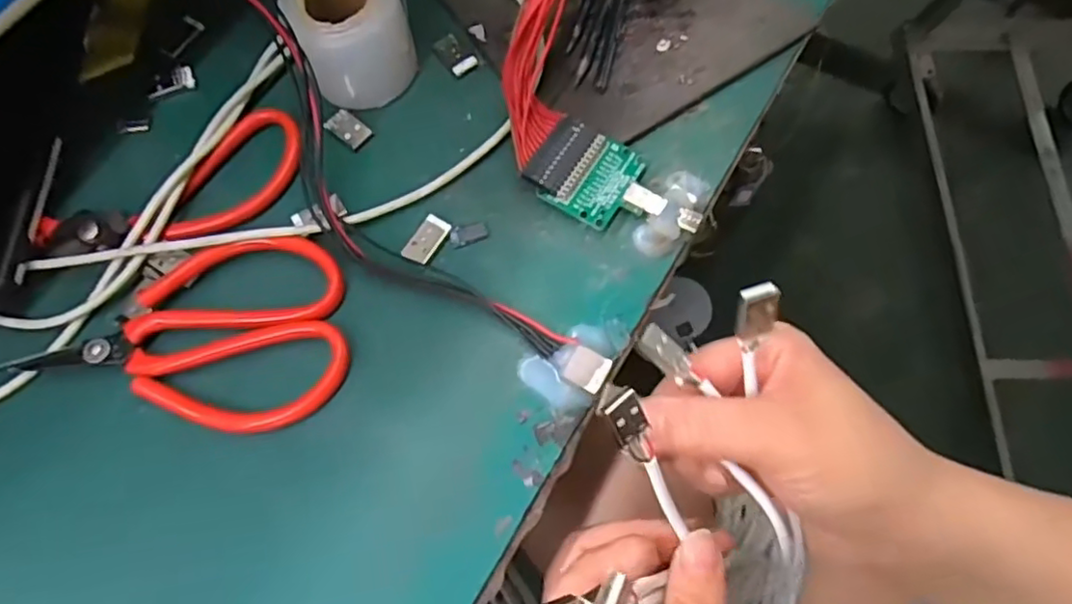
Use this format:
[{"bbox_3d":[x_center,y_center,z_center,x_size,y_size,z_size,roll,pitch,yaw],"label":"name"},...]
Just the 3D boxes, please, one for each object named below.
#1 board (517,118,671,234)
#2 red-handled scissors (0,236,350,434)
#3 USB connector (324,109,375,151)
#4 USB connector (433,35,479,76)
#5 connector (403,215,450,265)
[{"bbox_3d":[0.026,-0.049,0.262,0.054,0.009,0.037,29,72,9],"label":"board"},{"bbox_3d":[-0.133,0.014,0.246,0.118,0.010,0.074,-6,71,-3],"label":"red-handled scissors"},{"bbox_3d":[-0.082,-0.076,0.283,0.021,0.004,0.012,39,74,12],"label":"USB connector"},{"bbox_3d":[-0.037,-0.112,0.294,0.012,0.004,0.022,-36,75,-12],"label":"USB connector"},{"bbox_3d":[-0.044,-0.025,0.260,0.011,0.004,0.021,28,72,9],"label":"connector"}]

